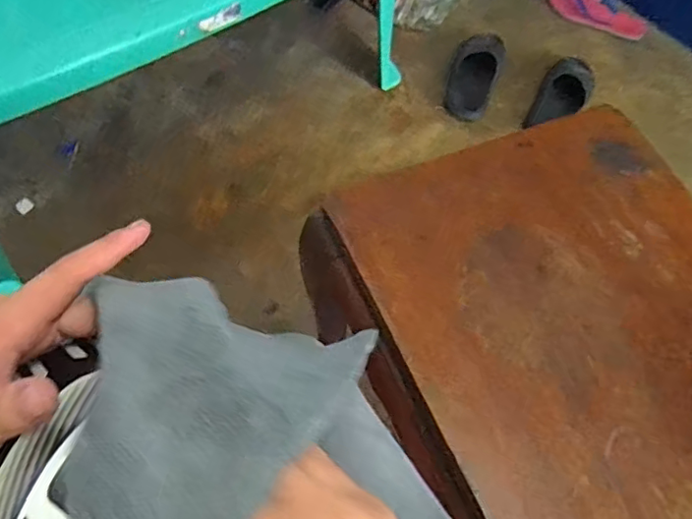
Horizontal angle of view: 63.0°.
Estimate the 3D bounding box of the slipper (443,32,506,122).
[{"bbox_3d":[0.315,-0.457,1.374,0.117,0.062,0.250,19,62,7],"label":"slipper"}]

